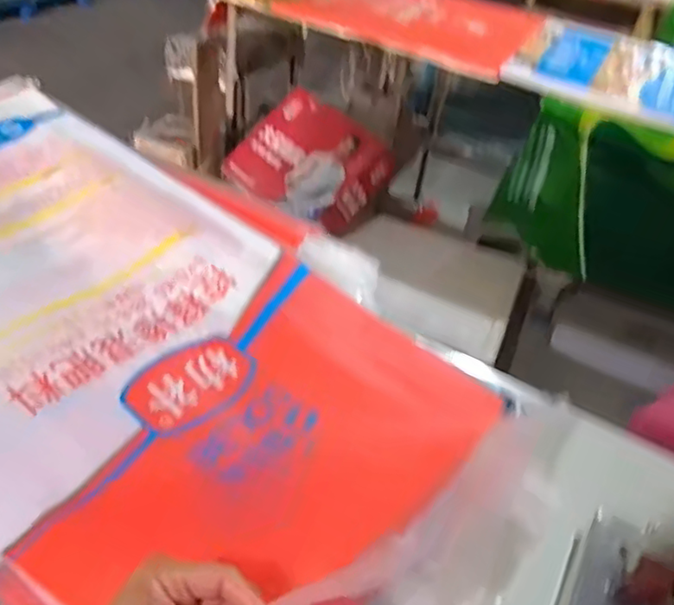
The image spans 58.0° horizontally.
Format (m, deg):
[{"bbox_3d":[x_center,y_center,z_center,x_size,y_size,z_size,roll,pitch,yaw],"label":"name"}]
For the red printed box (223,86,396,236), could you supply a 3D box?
[{"bbox_3d":[-0.075,-0.397,1.696,0.427,0.131,0.311,35,85,25],"label":"red printed box"}]

